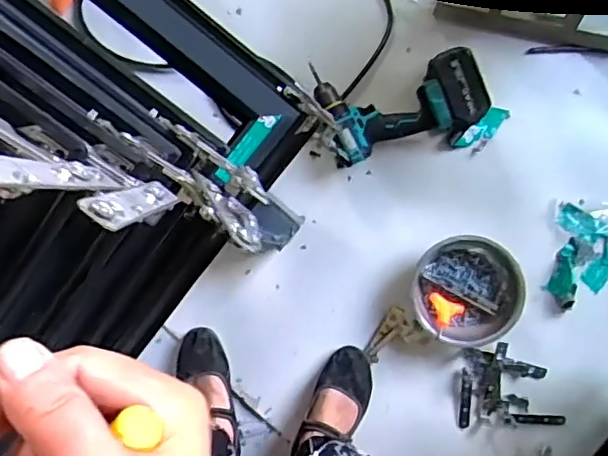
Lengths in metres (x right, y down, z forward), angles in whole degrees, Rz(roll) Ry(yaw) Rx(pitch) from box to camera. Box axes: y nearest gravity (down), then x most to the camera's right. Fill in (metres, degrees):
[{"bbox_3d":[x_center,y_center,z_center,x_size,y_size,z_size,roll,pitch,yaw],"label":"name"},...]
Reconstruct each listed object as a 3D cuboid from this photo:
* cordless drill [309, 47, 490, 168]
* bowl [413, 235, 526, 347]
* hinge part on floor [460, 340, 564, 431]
[{"bbox_3d":[0.156,-0.201,0.962,0.260,0.079,0.164,-11,95,3],"label":"cordless drill"},{"bbox_3d":[0.272,0.104,0.991,0.164,0.061,0.174,0,96,2],"label":"bowl"},{"bbox_3d":[0.355,0.275,1.036,0.166,0.026,0.147,-5,96,2],"label":"hinge part on floor"}]

